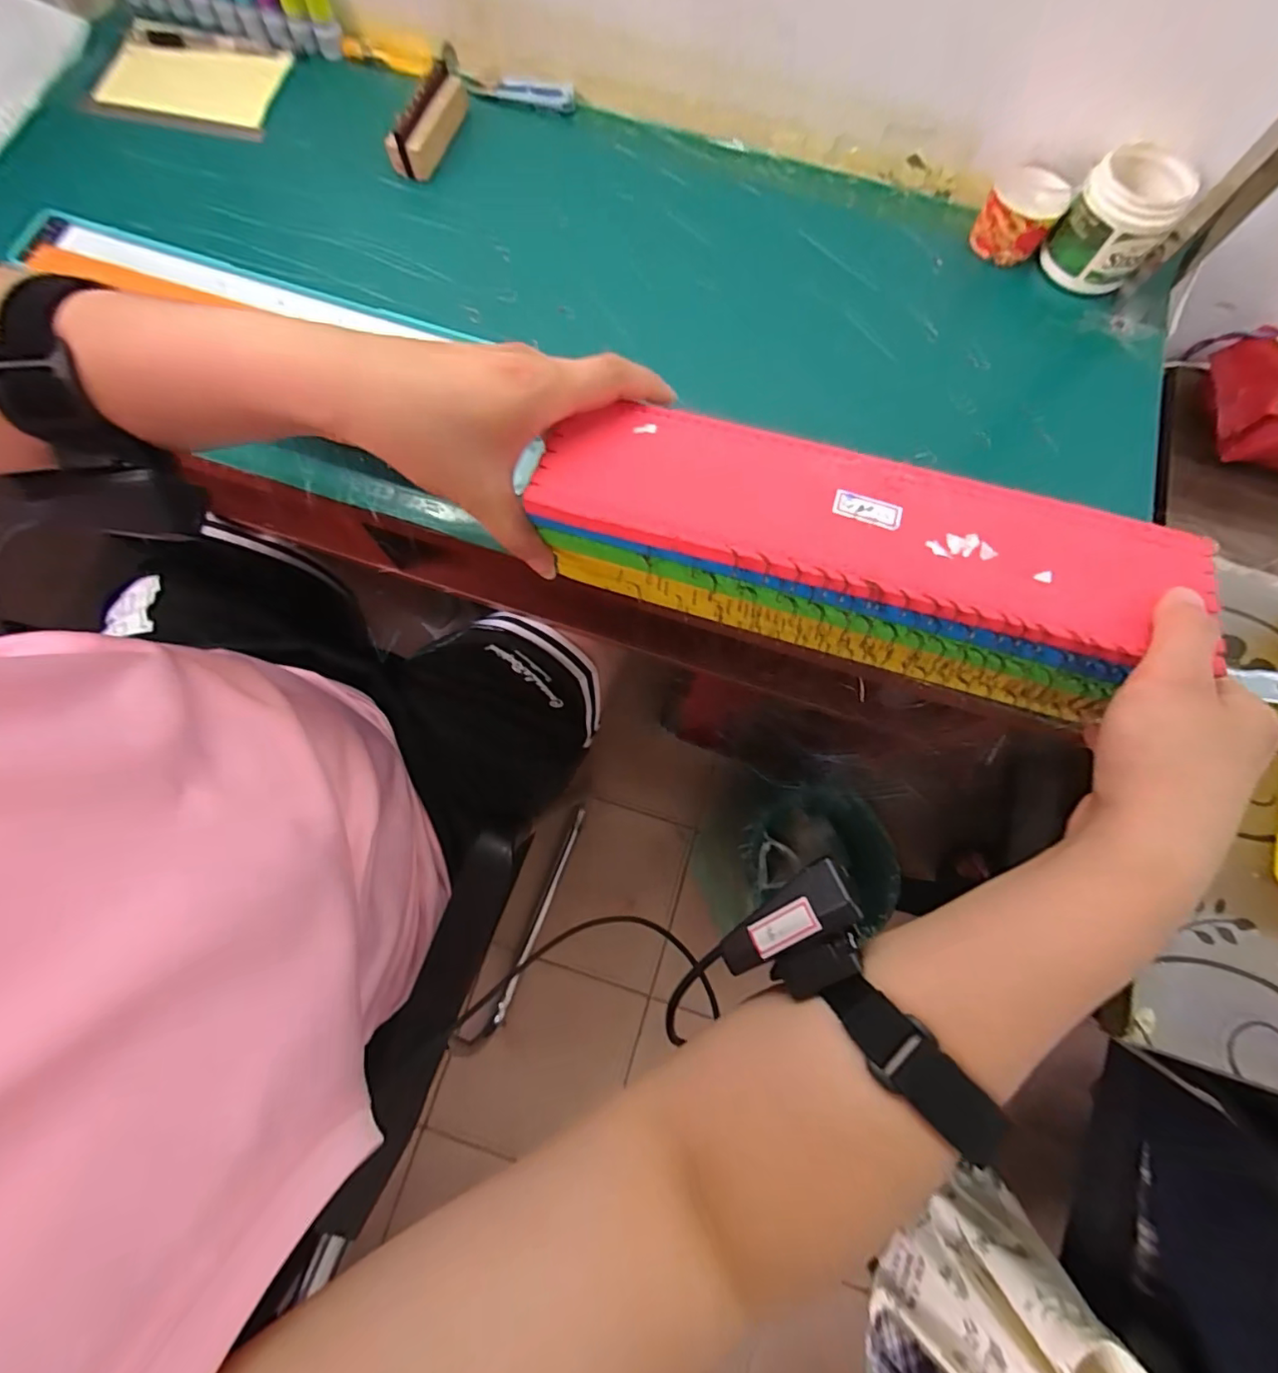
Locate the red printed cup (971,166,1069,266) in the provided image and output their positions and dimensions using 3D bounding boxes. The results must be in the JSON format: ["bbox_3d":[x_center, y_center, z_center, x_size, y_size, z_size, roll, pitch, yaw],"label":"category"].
[{"bbox_3d":[0.311,-0.388,0.455,0.060,0.047,0.066,32,77,7],"label":"red printed cup"}]

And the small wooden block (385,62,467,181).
[{"bbox_3d":[-0.181,-0.484,0.475,0.024,0.034,0.098,21,76,4],"label":"small wooden block"}]

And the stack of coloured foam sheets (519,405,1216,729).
[{"bbox_3d":[0.112,-0.073,0.320,0.335,0.090,0.090,15,76,1],"label":"stack of coloured foam sheets"}]

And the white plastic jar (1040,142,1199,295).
[{"bbox_3d":[0.379,-0.369,0.442,0.070,0.072,0.077,0,75,-1],"label":"white plastic jar"}]

